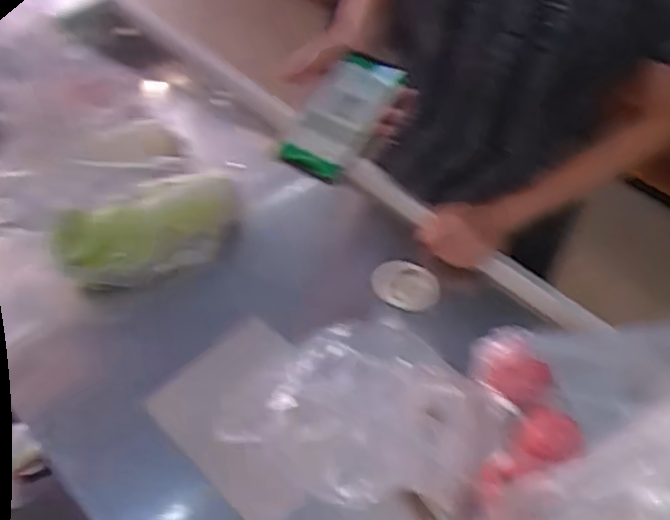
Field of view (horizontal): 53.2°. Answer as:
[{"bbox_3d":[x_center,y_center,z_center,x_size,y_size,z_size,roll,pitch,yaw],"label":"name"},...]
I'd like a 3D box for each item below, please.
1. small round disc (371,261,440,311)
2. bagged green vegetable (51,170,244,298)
[{"bbox_3d":[0.090,0.034,0.851,0.084,0.013,0.070,2,52,2],"label":"small round disc"},{"bbox_3d":[-0.229,-0.038,0.849,0.228,0.078,0.112,-21,55,-15],"label":"bagged green vegetable"}]

